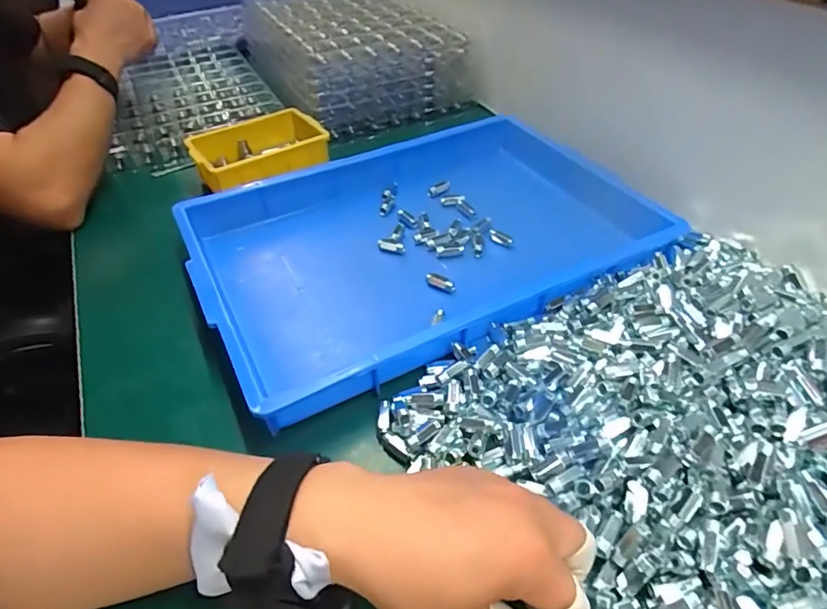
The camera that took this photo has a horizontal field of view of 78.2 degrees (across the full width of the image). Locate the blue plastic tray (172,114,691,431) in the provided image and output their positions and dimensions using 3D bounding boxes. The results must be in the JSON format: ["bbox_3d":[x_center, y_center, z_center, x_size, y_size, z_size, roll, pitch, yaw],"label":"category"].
[{"bbox_3d":[0.014,-0.074,0.508,0.431,0.042,0.287,-22,48,-20],"label":"blue plastic tray"}]

